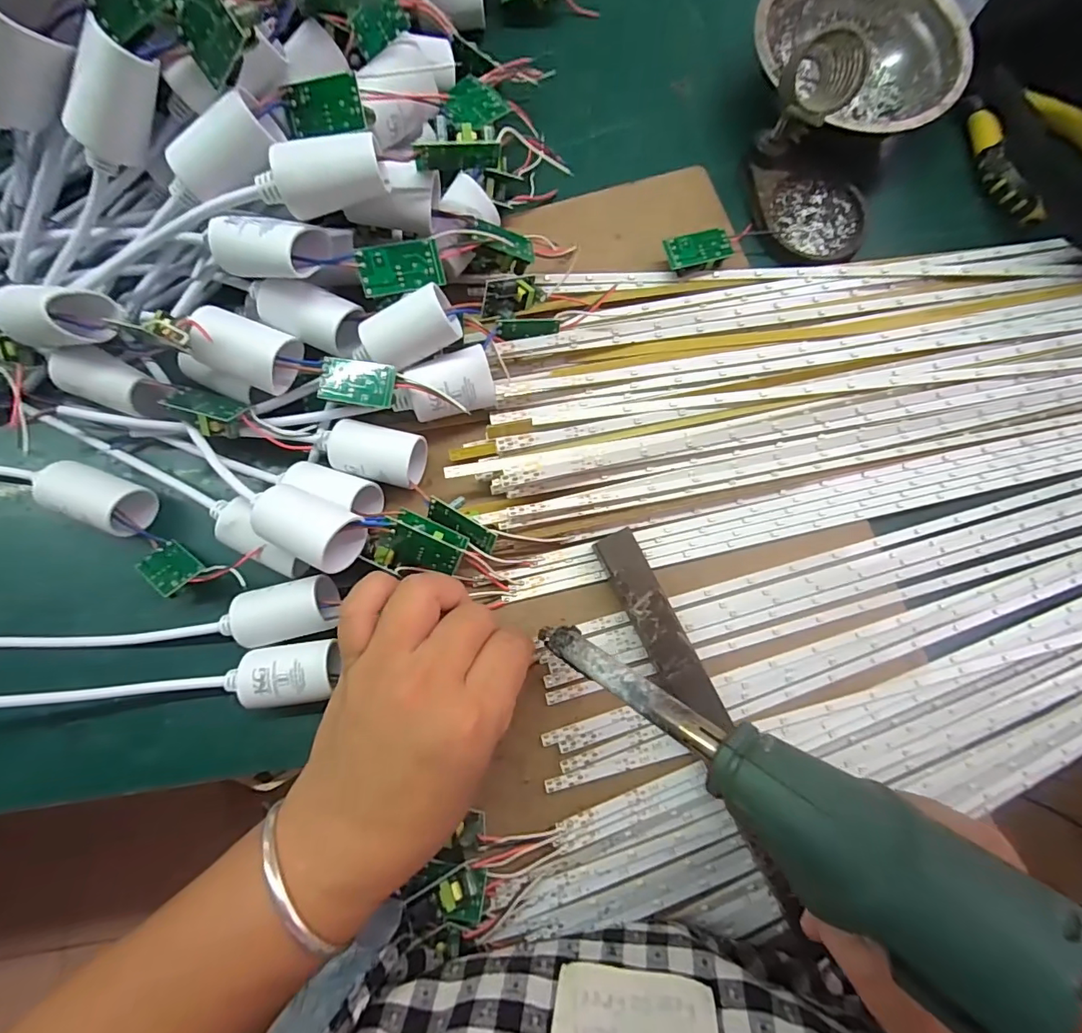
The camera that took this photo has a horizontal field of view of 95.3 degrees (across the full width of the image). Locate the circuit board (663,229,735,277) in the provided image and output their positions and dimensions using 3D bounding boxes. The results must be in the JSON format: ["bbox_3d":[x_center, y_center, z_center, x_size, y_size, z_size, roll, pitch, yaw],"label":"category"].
[{"bbox_3d":[0.092,-0.156,0.295,0.038,0.016,0.020,-13,83,-3],"label":"circuit board"}]

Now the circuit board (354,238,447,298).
[{"bbox_3d":[-0.066,-0.118,0.234,0.038,0.006,0.021,-17,113,-14],"label":"circuit board"}]

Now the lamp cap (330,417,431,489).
[{"bbox_3d":[-0.084,-0.032,0.256,0.045,0.023,0.027,12,82,0],"label":"lamp cap"}]

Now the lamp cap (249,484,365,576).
[{"bbox_3d":[-0.106,0.005,0.231,0.046,0.028,0.028,25,80,2],"label":"lamp cap"}]

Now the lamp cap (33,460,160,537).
[{"bbox_3d":[-0.229,-0.010,0.253,0.048,0.026,0.026,20,82,1],"label":"lamp cap"}]

